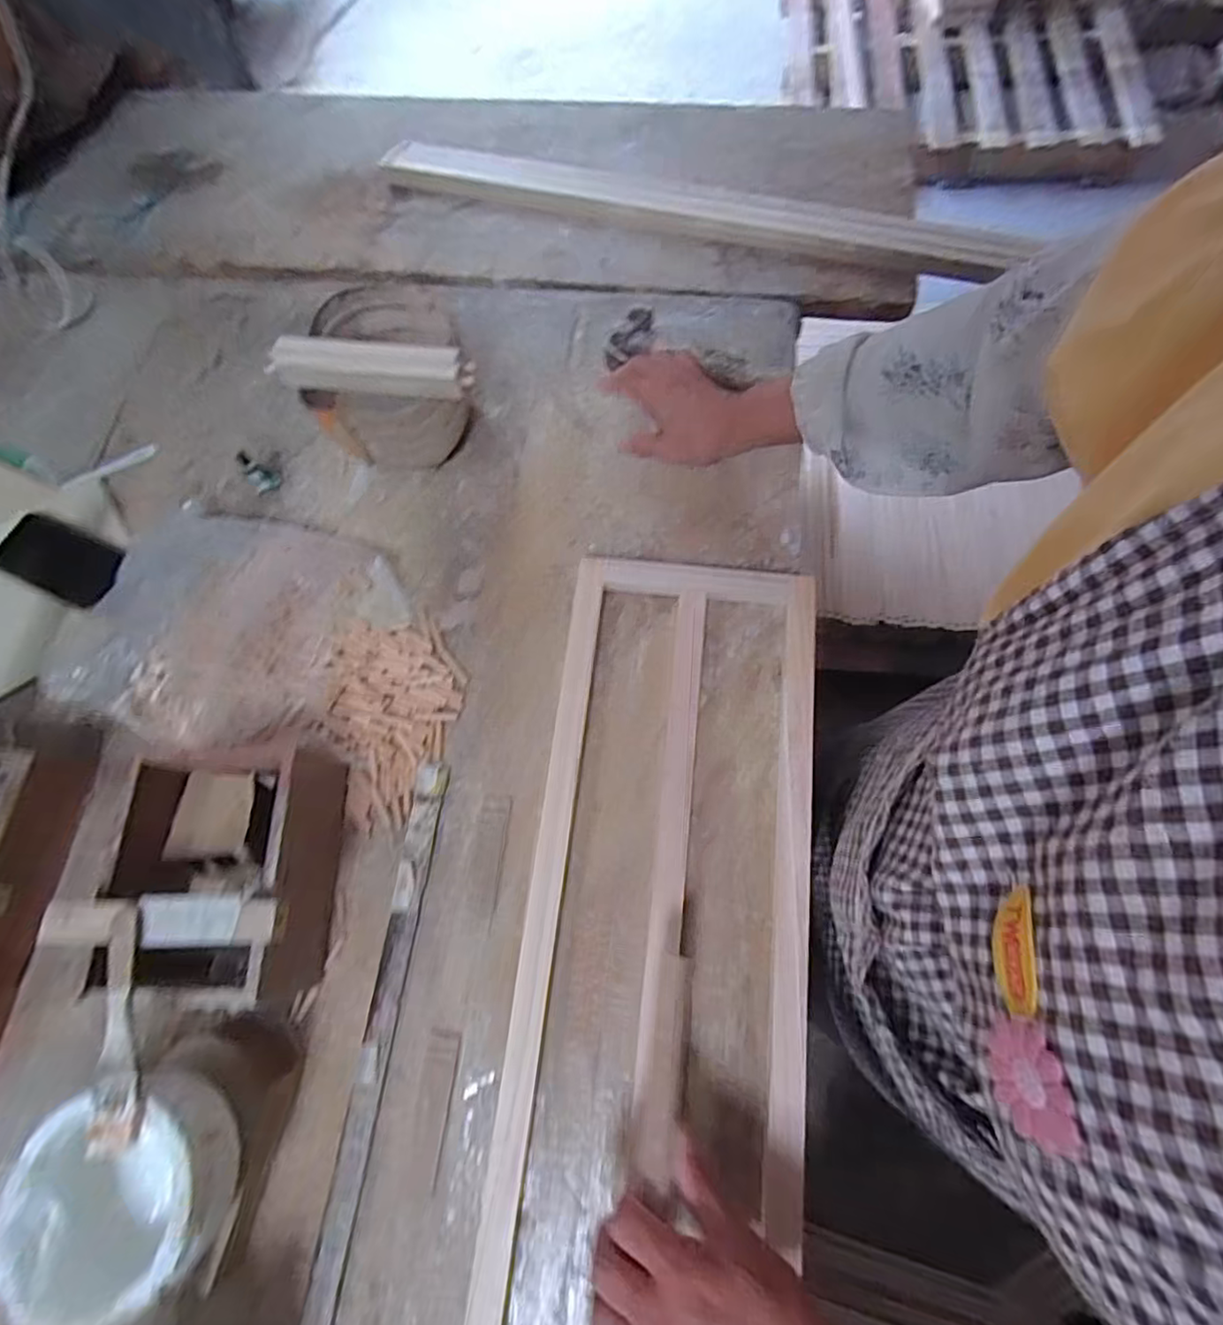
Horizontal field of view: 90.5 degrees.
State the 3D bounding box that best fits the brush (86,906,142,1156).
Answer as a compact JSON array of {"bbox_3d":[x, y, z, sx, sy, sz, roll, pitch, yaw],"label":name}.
[{"bbox_3d":[-0.321,0.237,0.400,0.028,0.006,0.140,-10,66,-7],"label":"brush"}]

